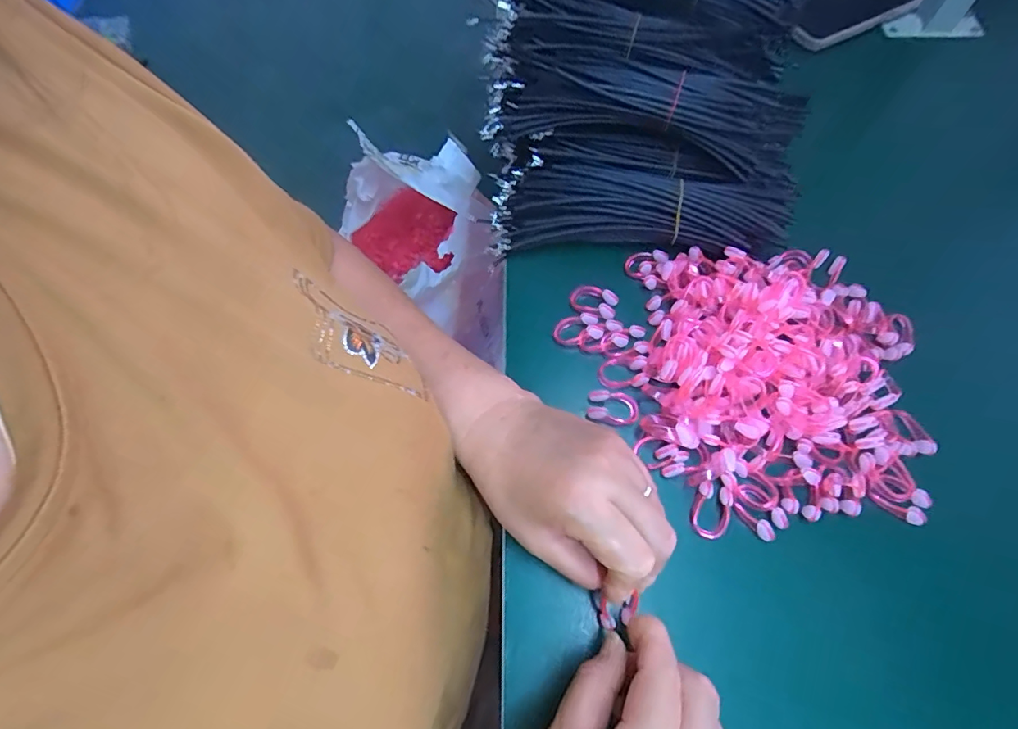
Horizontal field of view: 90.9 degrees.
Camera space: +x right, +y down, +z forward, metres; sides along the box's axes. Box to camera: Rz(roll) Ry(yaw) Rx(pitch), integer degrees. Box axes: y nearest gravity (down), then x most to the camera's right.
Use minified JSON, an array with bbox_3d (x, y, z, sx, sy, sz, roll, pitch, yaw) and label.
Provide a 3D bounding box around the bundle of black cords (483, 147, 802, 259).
[{"bbox_3d":[0.090,-0.128,0.393,0.201,0.033,0.066,2,65,3],"label":"bundle of black cords"}]

